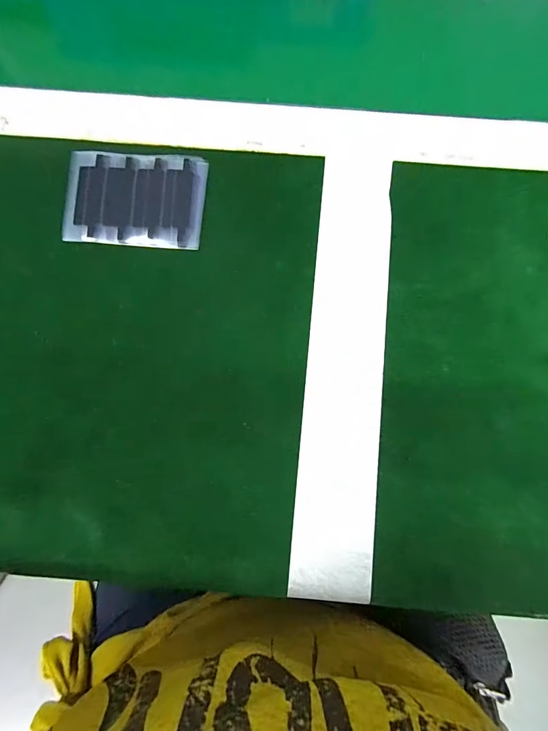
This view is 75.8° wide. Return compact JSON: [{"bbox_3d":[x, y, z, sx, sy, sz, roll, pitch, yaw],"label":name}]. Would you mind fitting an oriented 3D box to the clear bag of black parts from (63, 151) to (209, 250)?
[{"bbox_3d":[-0.098,-0.119,0.252,0.096,0.007,0.070,3,82,1],"label":"clear bag of black parts"}]

